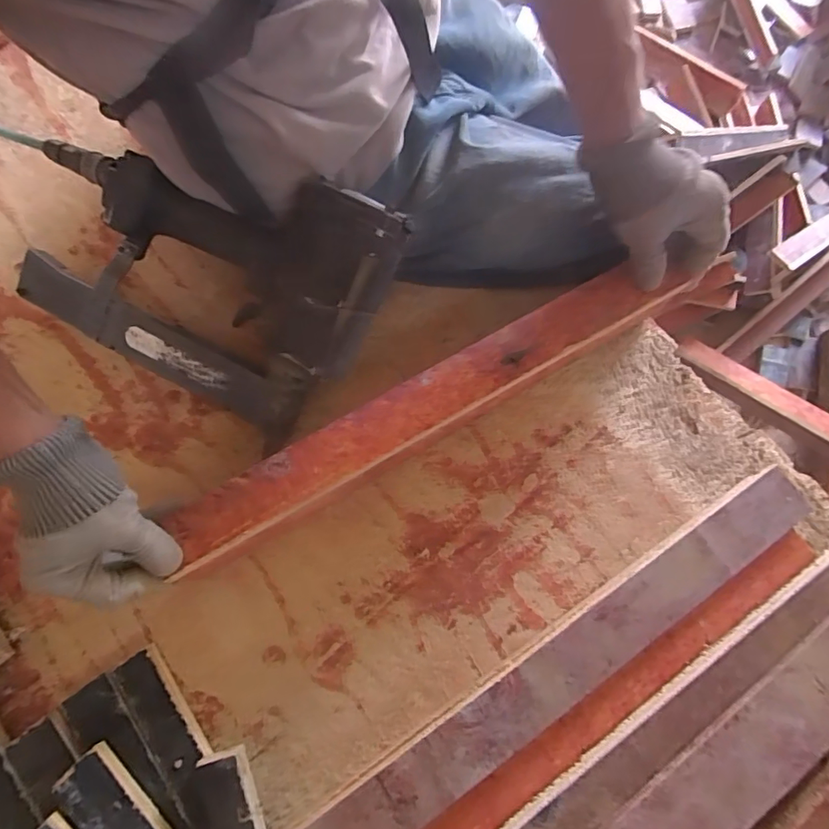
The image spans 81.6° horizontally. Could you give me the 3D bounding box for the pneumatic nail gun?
[{"bbox_3d":[-0.191,-0.128,0.439,0.333,0.072,0.224,27,107,8],"label":"pneumatic nail gun"}]

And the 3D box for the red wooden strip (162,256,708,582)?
[{"bbox_3d":[0.019,-0.012,0.407,0.464,0.013,0.051,-28,77,-7],"label":"red wooden strip"}]

